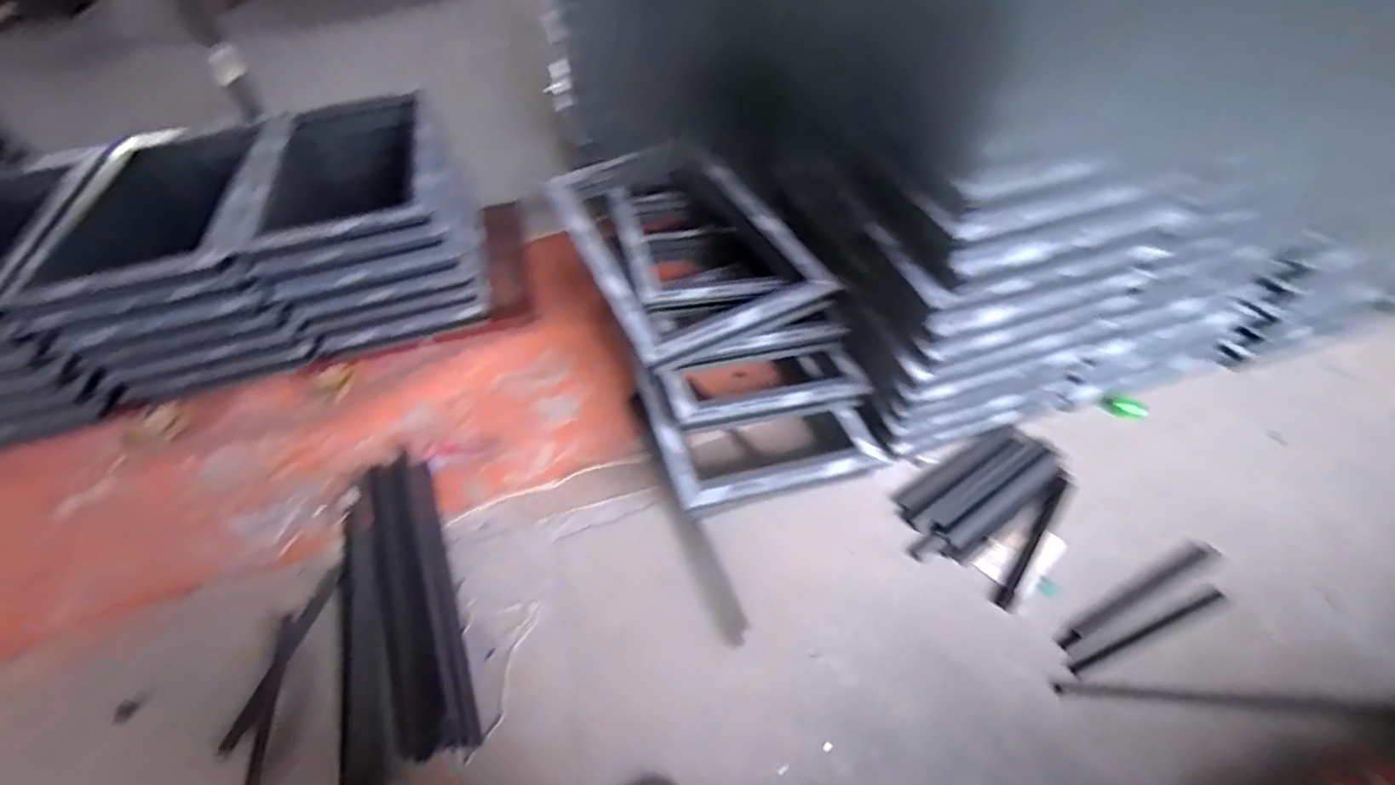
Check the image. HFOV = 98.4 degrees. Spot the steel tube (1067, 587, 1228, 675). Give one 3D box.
[{"bbox_3d":[1.064,0.562,1.424,0.443,0.026,0.030,-21,52,-11],"label":"steel tube"}]

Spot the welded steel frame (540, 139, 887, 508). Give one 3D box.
[{"bbox_3d":[0.020,-0.266,1.815,0.580,0.379,1.284,-20,52,-10],"label":"welded steel frame"}]

